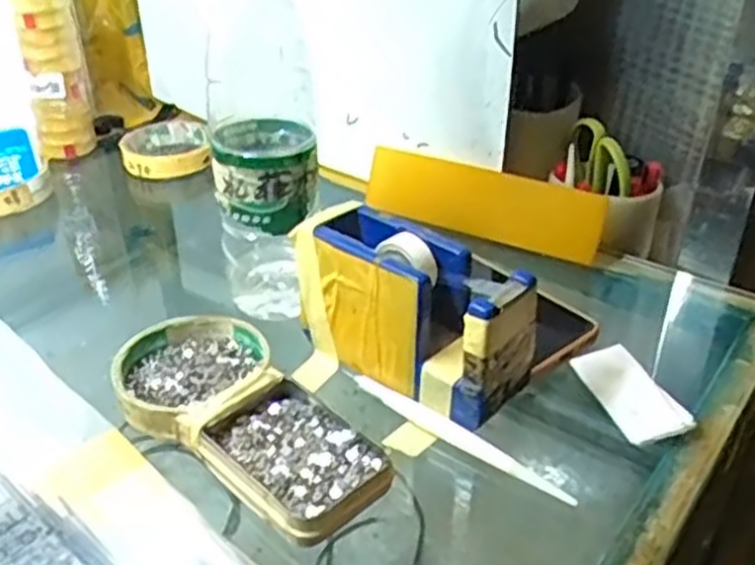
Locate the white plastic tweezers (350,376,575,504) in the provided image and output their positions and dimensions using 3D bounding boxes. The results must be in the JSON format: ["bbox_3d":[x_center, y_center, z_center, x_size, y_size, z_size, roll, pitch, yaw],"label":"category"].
[{"bbox_3d":[0.040,0.077,0.399,0.133,0.008,0.010,24,39,34],"label":"white plastic tweezers"}]

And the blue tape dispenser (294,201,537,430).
[{"bbox_3d":[0.017,0.014,0.421,0.131,0.073,0.046,23,39,32],"label":"blue tape dispenser"}]

